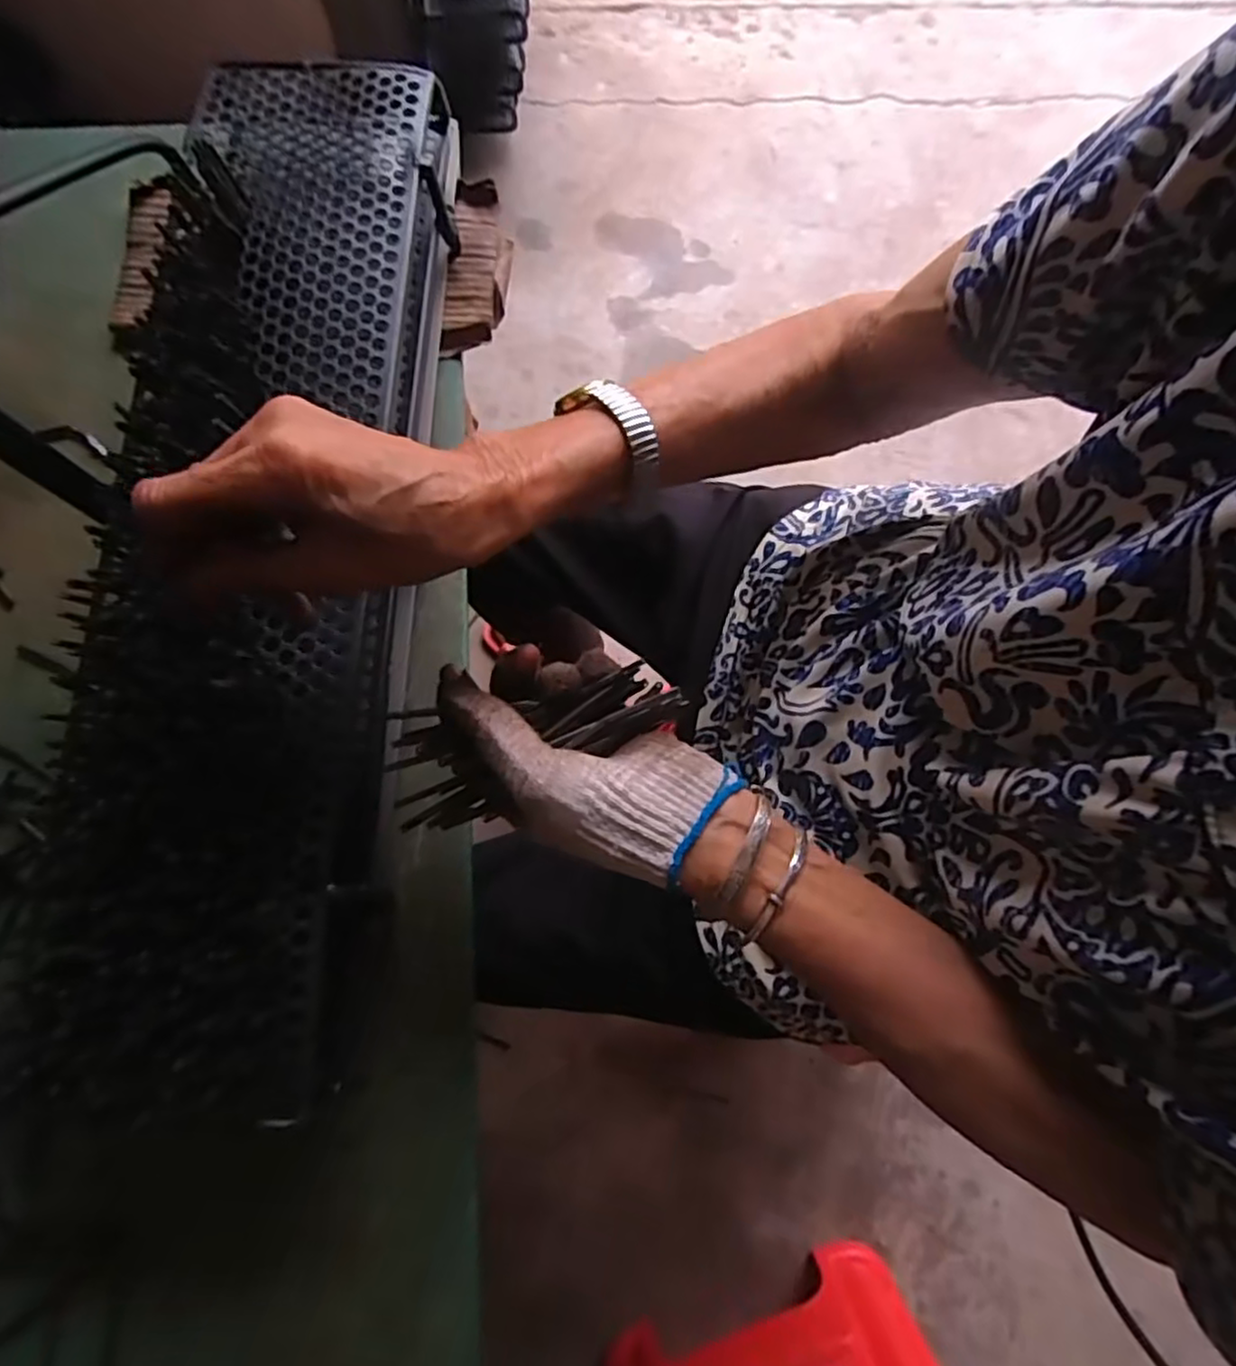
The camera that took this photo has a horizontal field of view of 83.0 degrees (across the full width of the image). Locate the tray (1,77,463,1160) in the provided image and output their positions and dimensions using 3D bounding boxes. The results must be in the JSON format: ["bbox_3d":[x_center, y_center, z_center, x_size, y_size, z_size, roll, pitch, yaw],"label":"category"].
[{"bbox_3d":[-0.185,-0.097,0.371,0.144,0.048,0.585,7,75,-20],"label":"tray"}]

